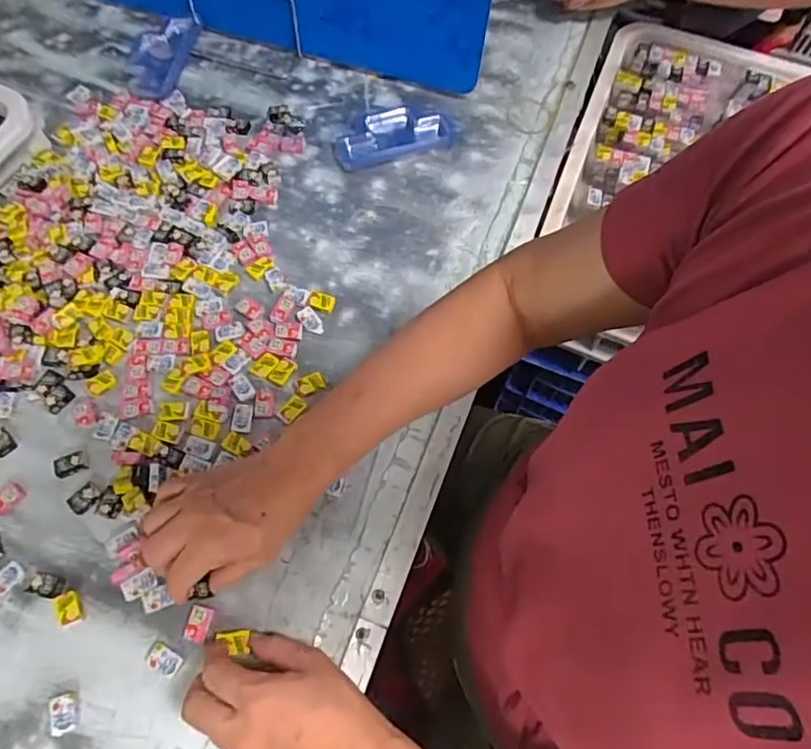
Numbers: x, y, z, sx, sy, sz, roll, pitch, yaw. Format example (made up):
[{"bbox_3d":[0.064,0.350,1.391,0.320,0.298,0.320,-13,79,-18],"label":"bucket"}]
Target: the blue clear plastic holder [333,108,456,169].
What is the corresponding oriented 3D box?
[{"bbox_3d":[-0.014,-0.291,0.684,0.148,0.015,0.075,-19,68,-11],"label":"blue clear plastic holder"}]

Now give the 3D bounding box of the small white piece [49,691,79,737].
[{"bbox_3d":[-0.261,0.258,0.432,0.020,0.007,0.027,-18,67,-10],"label":"small white piece"}]

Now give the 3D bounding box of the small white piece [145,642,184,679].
[{"bbox_3d":[-0.189,0.225,0.446,0.027,0.004,0.019,25,67,9],"label":"small white piece"}]

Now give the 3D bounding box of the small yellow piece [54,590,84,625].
[{"bbox_3d":[-0.273,0.189,0.461,0.015,0.010,0.027,-29,70,-14],"label":"small yellow piece"}]

